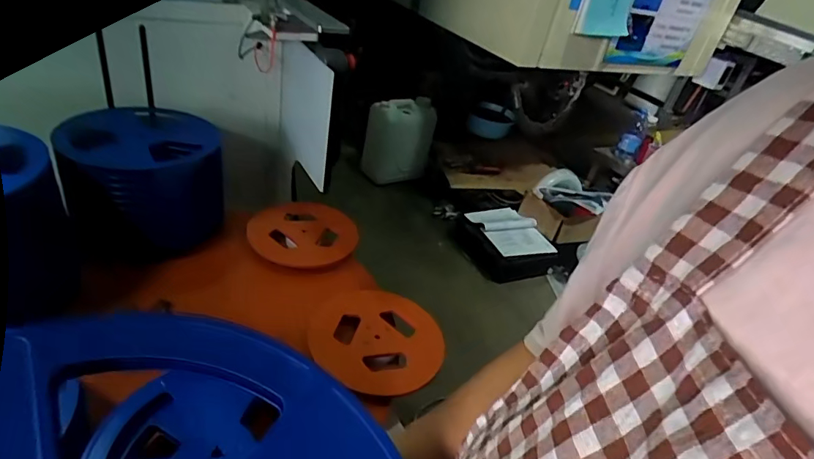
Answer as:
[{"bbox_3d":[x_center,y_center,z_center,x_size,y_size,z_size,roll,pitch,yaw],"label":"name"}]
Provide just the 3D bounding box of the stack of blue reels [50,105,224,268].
[{"bbox_3d":[-0.561,-0.105,1.067,0.277,0.271,0.316,-4,34,-19],"label":"stack of blue reels"}]

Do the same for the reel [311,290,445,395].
[{"bbox_3d":[-0.061,0.218,0.982,0.264,0.052,0.265,1,32,-10],"label":"reel"}]

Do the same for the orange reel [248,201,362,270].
[{"bbox_3d":[-0.260,0.002,1.206,0.267,0.028,0.234,-22,55,-39],"label":"orange reel"}]

